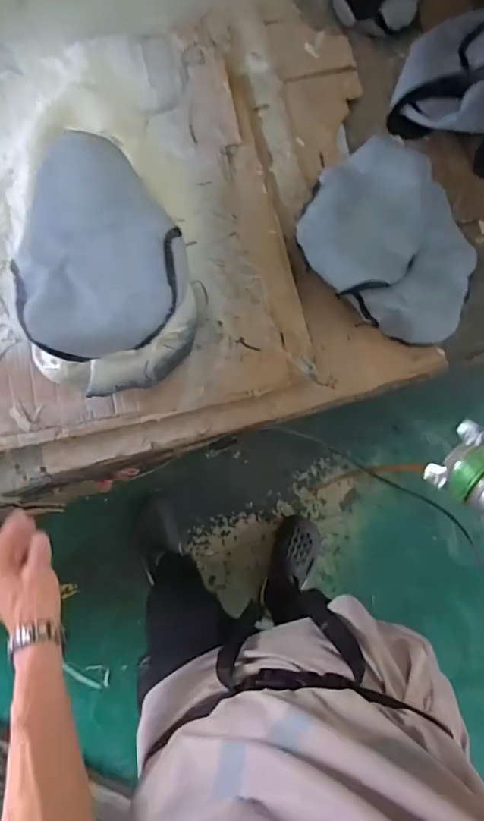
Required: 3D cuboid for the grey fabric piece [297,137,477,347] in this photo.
[{"bbox_3d":[0.221,-0.266,0.716,0.253,0.045,0.304,23,64,-9],"label":"grey fabric piece"}]

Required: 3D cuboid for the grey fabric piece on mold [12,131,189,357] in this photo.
[{"bbox_3d":[-0.173,-0.208,0.569,0.190,0.073,0.303,-16,85,-2],"label":"grey fabric piece on mold"}]

